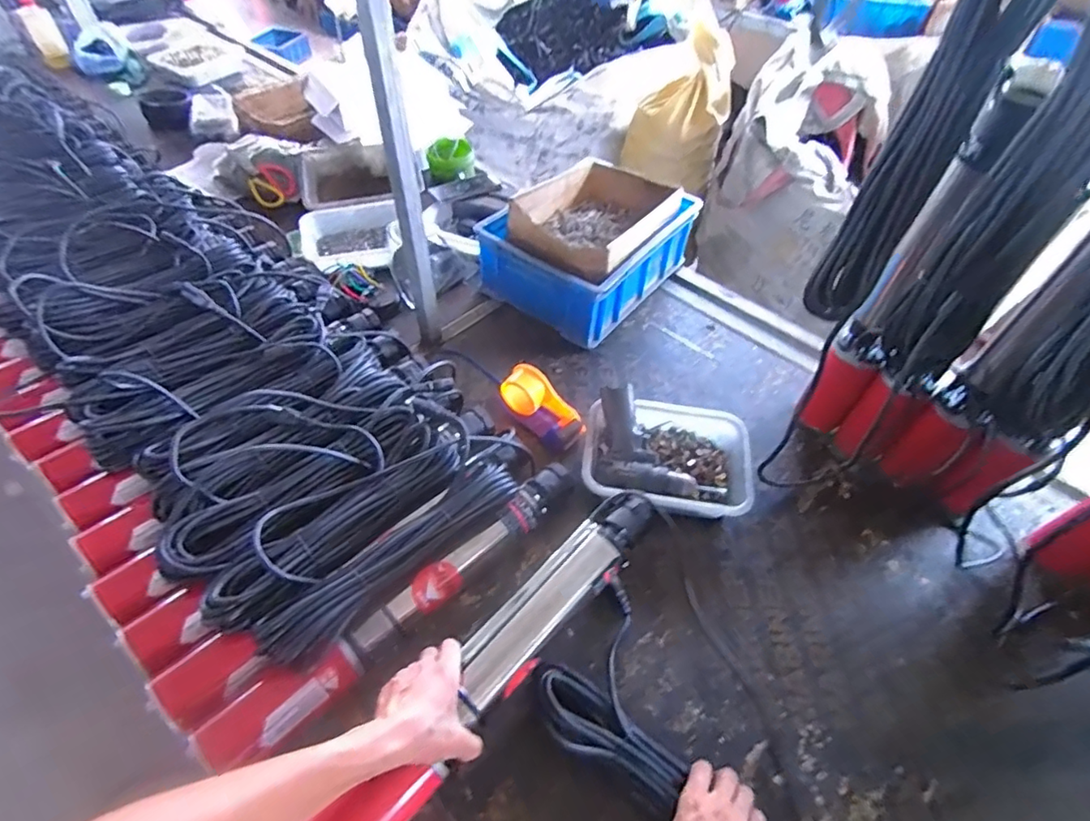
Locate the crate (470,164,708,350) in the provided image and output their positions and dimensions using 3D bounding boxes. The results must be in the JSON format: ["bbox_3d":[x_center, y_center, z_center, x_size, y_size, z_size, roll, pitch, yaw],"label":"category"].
[{"bbox_3d":[0.109,-0.360,1.149,0.291,0.179,0.434,33,55,22],"label":"crate"}]

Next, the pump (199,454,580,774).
[{"bbox_3d":[-0.155,0.236,0.694,0.524,0.070,0.068,-35,60,-28],"label":"pump"}]

